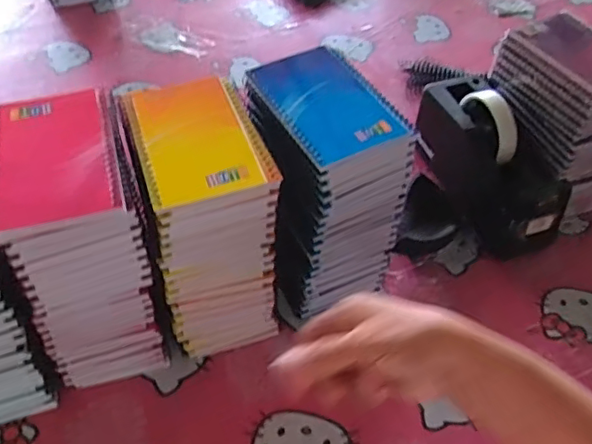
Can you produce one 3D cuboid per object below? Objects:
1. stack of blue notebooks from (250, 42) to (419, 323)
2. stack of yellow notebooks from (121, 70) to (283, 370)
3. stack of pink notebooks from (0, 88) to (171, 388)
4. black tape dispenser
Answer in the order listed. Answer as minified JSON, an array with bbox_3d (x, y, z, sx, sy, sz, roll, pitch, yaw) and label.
[{"bbox_3d":[0.025,-0.029,0.545,0.102,0.210,0.145,-18,53,-17],"label":"stack of blue notebooks"},{"bbox_3d":[-0.079,0.004,0.513,0.095,0.209,0.143,-12,52,-14],"label":"stack of yellow notebooks"},{"bbox_3d":[-0.178,0.025,0.488,0.095,0.213,0.139,-14,53,-15],"label":"stack of pink notebooks"},{"bbox_3d":[0.215,-0.071,0.643,0.076,0.112,0.206,-15,53,-16],"label":"black tape dispenser"}]

